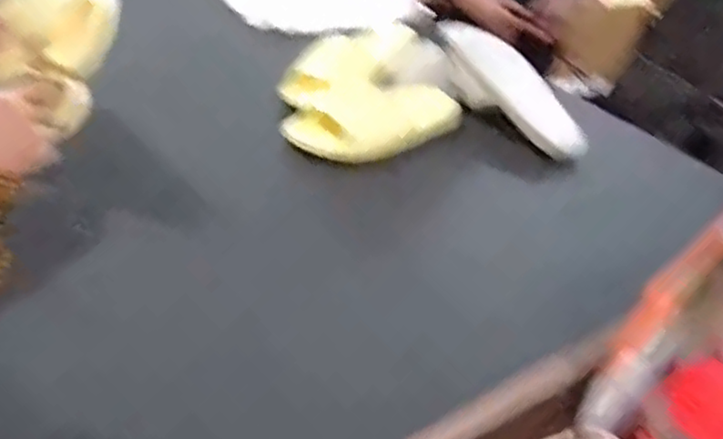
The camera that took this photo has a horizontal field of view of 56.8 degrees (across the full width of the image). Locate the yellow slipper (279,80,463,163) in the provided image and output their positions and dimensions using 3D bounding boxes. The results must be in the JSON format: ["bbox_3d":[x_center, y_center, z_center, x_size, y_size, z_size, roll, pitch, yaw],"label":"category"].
[{"bbox_3d":[0.015,-0.129,0.877,0.251,0.064,0.121,-22,45,-35],"label":"yellow slipper"}]

